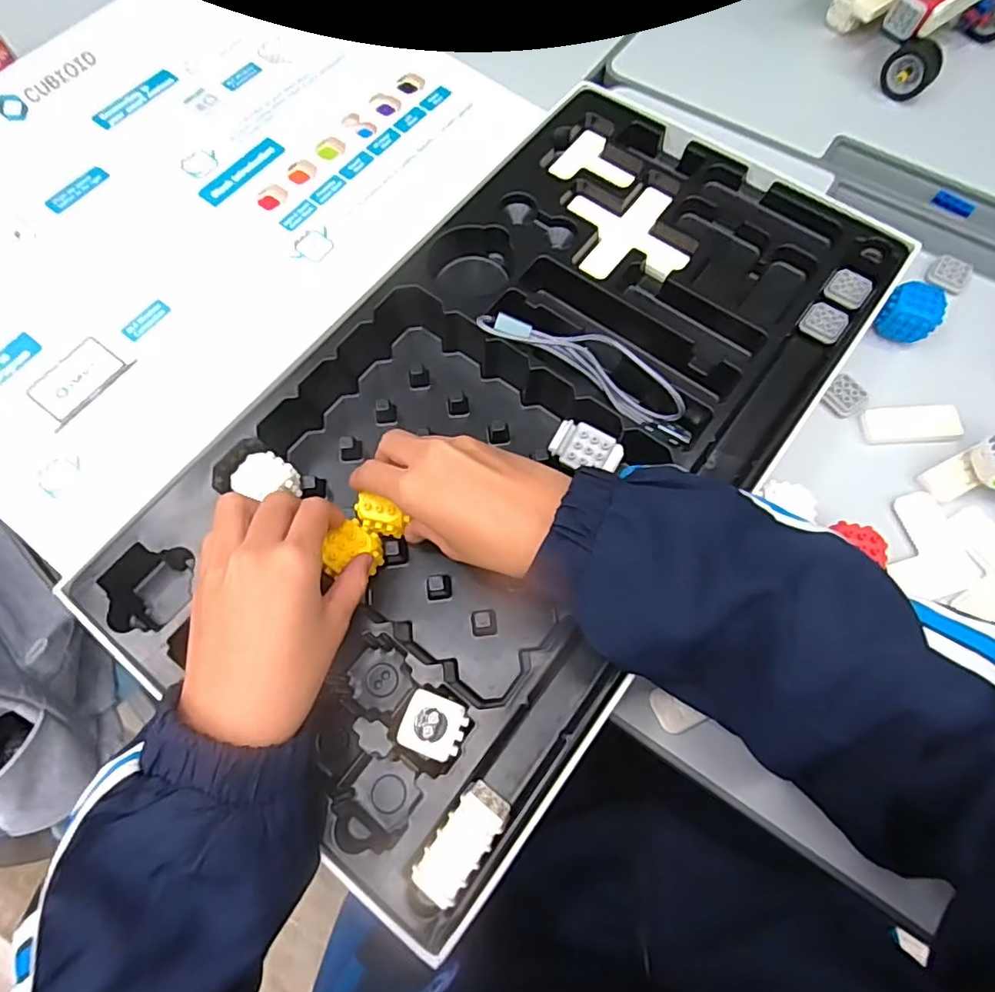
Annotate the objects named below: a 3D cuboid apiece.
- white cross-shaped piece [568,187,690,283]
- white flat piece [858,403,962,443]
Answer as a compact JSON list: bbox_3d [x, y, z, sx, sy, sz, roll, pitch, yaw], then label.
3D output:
[{"bbox_3d":[0.099,-0.198,0.438,0.075,0.012,0.088,-6,69,0],"label":"white cross-shaped piece"},{"bbox_3d":[0.293,-0.050,0.411,0.065,0.012,0.027,-4,69,1],"label":"white flat piece"}]

